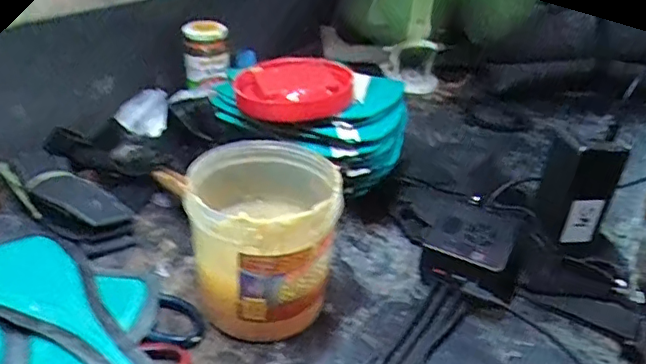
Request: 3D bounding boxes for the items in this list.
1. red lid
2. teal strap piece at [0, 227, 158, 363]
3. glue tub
[{"bbox_3d":[-0.028,-0.093,0.568,0.116,0.035,0.084,1,33,-9],"label":"red lid"},{"bbox_3d":[-0.224,0.096,0.466,0.226,0.004,0.096,29,38,30],"label":"teal strap piece"},{"bbox_3d":[-0.051,0.049,0.476,0.114,0.133,0.119,5,33,-3],"label":"glue tub"}]

